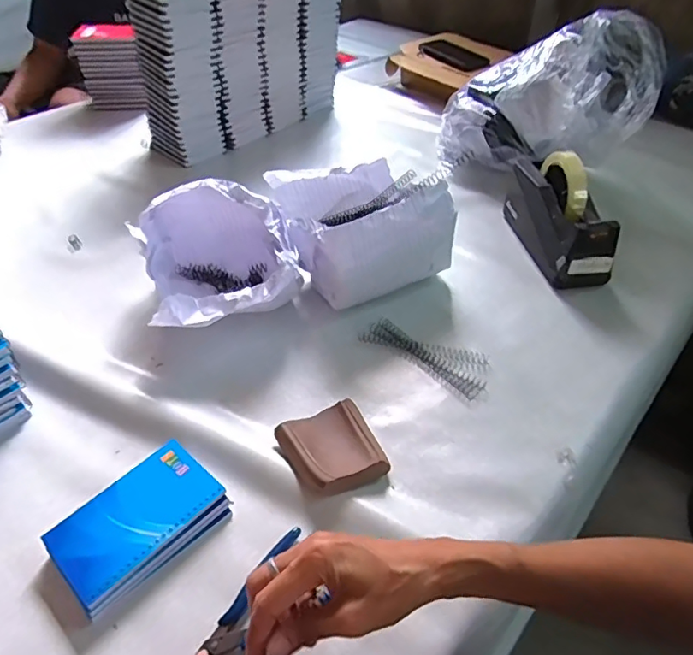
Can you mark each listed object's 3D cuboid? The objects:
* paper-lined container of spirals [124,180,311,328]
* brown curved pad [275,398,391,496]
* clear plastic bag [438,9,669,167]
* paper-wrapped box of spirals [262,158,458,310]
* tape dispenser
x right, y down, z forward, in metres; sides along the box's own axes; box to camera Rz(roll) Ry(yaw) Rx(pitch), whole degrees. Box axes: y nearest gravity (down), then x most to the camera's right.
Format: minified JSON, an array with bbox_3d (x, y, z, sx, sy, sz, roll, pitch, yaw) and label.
[{"bbox_3d":[-0.152,-0.086,0.633,0.181,0.128,0.207,-11,44,-11],"label":"paper-lined container of spirals"},{"bbox_3d":[-0.010,0.115,0.493,0.086,0.027,0.091,-22,47,-21],"label":"brown curved pad"},{"bbox_3d":[0.311,-0.362,0.829,0.174,0.235,0.292,-29,50,-27],"label":"clear plastic bag"},{"bbox_3d":[0.009,-0.142,0.690,0.172,0.124,0.212,-21,47,-20],"label":"paper-wrapped box of spirals"},{"bbox_3d":[0.288,-0.159,0.705,0.070,0.117,0.196,-7,44,-7],"label":"tape dispenser"}]

